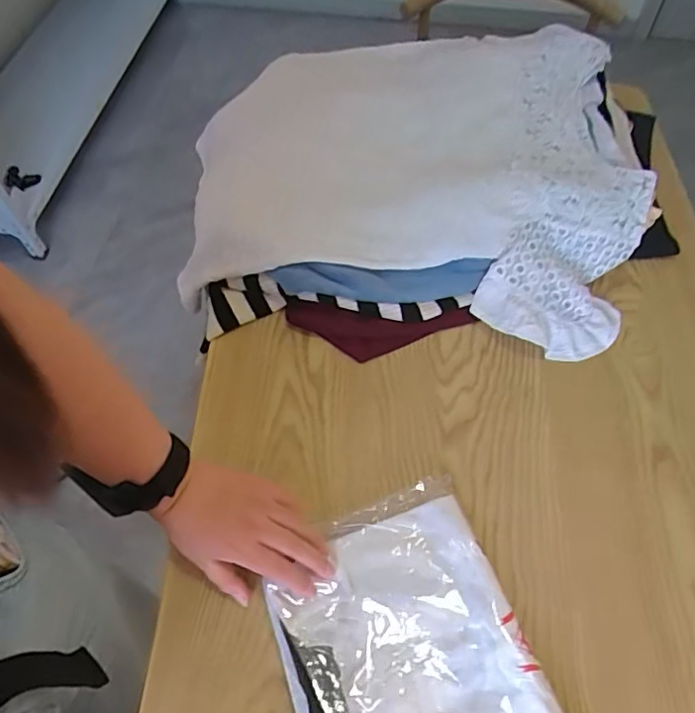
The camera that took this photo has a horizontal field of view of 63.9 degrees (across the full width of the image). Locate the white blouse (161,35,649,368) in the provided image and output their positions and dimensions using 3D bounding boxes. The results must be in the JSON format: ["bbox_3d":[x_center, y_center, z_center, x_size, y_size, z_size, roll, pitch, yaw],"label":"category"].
[{"bbox_3d":[0.099,-0.254,0.710,0.516,0.073,0.503,6,58,4],"label":"white blouse"}]

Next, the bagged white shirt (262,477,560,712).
[{"bbox_3d":[0.055,0.257,0.427,0.181,0.016,0.290,-17,59,-10],"label":"bagged white shirt"}]

